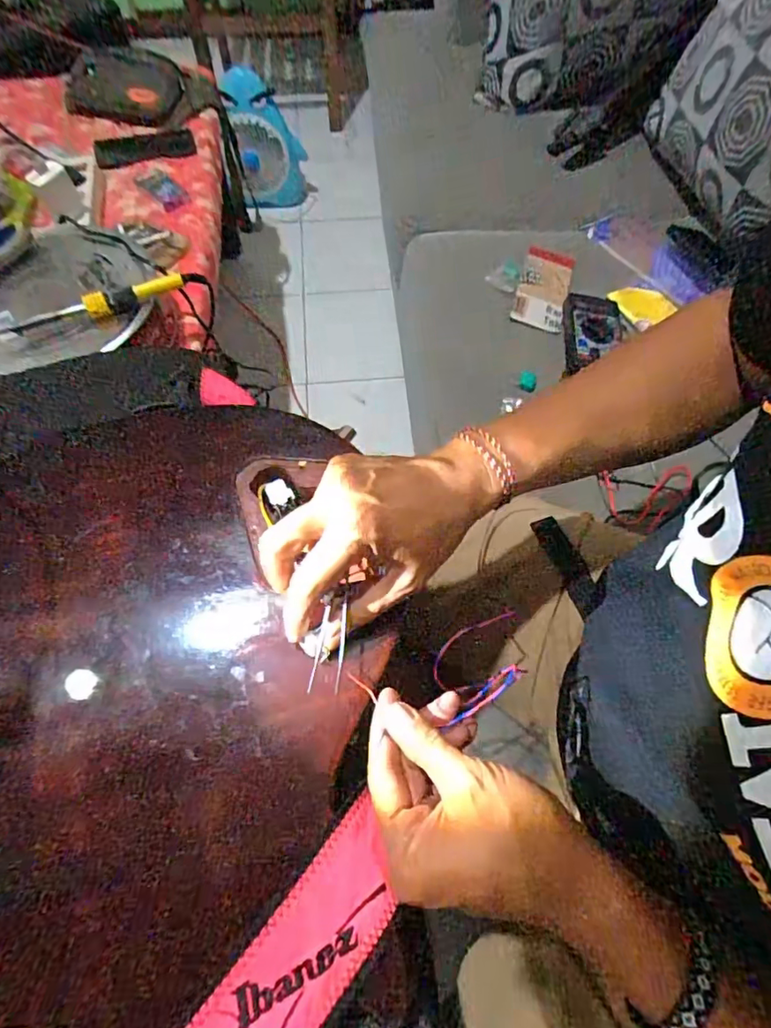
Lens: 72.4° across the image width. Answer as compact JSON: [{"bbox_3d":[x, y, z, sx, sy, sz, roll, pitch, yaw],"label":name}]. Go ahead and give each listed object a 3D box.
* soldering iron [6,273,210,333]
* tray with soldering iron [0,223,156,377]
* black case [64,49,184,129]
[{"bbox_3d":[-0.315,-0.246,0.605,0.214,0.028,0.023,-22,65,-11],"label":"soldering iron"},{"bbox_3d":[-0.413,-0.262,0.637,0.244,0.032,0.196,-31,67,-16],"label":"tray with soldering iron"},{"bbox_3d":[-0.464,-0.751,0.926,0.205,0.067,0.165,-14,63,-8],"label":"black case"}]

